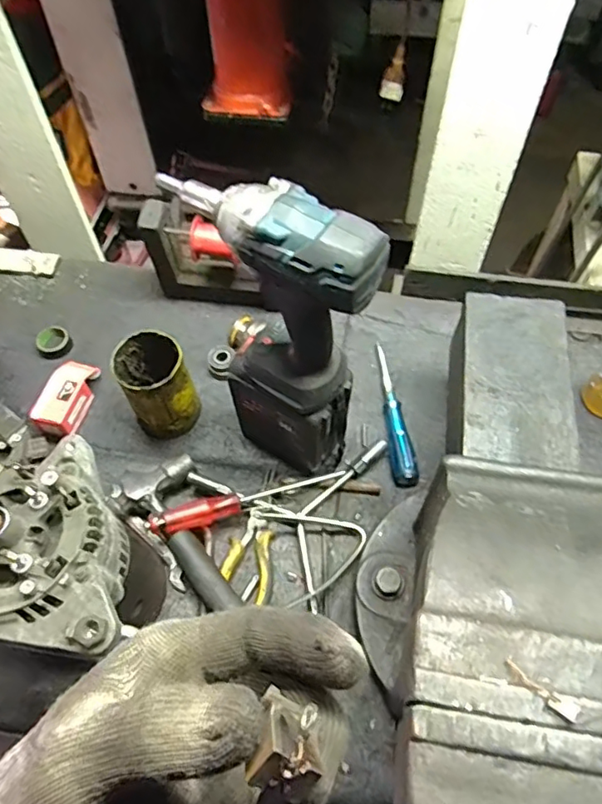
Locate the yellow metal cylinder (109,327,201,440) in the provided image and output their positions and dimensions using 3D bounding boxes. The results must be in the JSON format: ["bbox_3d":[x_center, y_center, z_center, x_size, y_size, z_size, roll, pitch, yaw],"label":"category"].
[{"bbox_3d":[-0.160,-0.019,0.633,0.068,0.106,0.081,-26,62,-14],"label":"yellow metal cylinder"}]

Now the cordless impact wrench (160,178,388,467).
[{"bbox_3d":[-0.020,-0.053,0.529,0.087,0.334,0.171,-40,66,-20],"label":"cordless impact wrench"}]

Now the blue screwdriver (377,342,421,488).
[{"bbox_3d":[0.110,0.011,0.668,0.028,0.026,0.191,-5,59,-2],"label":"blue screwdriver"}]

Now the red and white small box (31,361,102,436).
[{"bbox_3d":[-0.279,-0.006,0.667,0.045,0.038,0.094,9,59,6],"label":"red and white small box"}]

